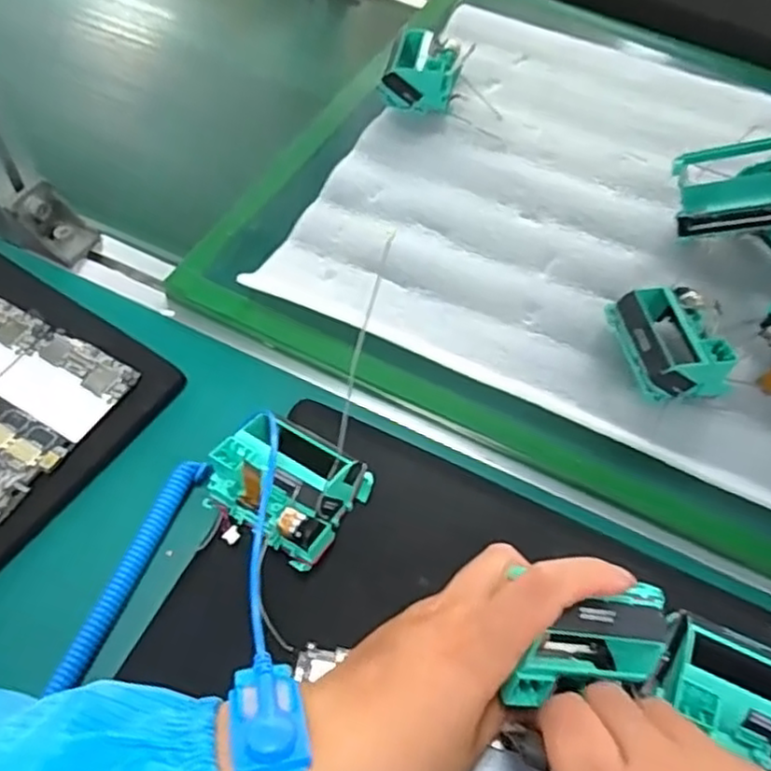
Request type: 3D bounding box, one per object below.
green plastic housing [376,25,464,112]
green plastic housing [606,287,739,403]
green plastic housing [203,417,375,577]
[{"bbox_3d":[0.030,-0.258,0.554,0.061,0.038,0.077,17,57,8],"label":"green plastic housing"},{"bbox_3d":[0.172,-0.024,0.410,0.061,0.038,0.068,-4,57,-6],"label":"green plastic housing"},{"bbox_3d":[-0.050,0.050,0.354,0.074,0.051,0.068,31,60,17],"label":"green plastic housing"}]

